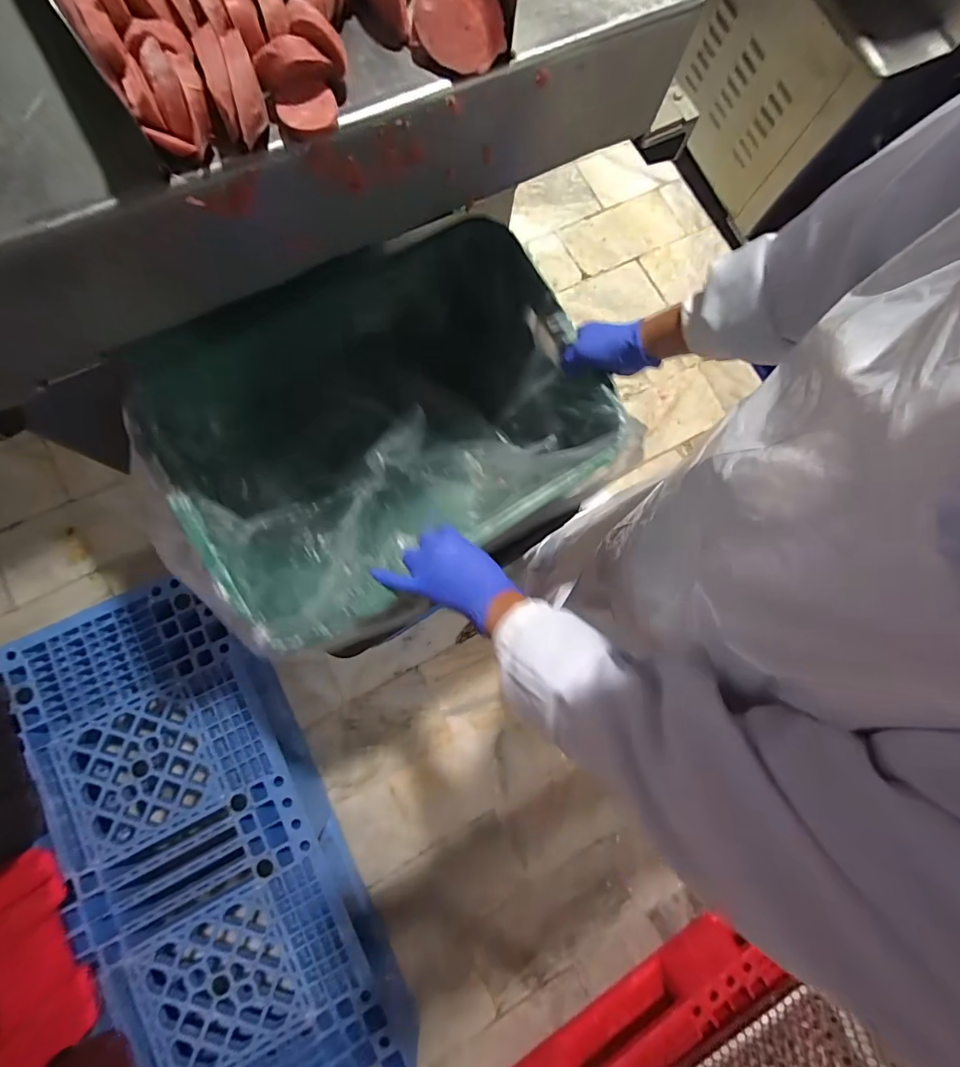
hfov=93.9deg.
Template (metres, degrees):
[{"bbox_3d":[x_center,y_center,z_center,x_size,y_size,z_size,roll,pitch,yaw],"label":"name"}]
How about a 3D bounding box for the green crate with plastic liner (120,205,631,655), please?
[{"bbox_3d":[-0.113,-0.127,0.615,0.494,0.220,0.384,-30,78,-8],"label":"green crate with plastic liner"}]

